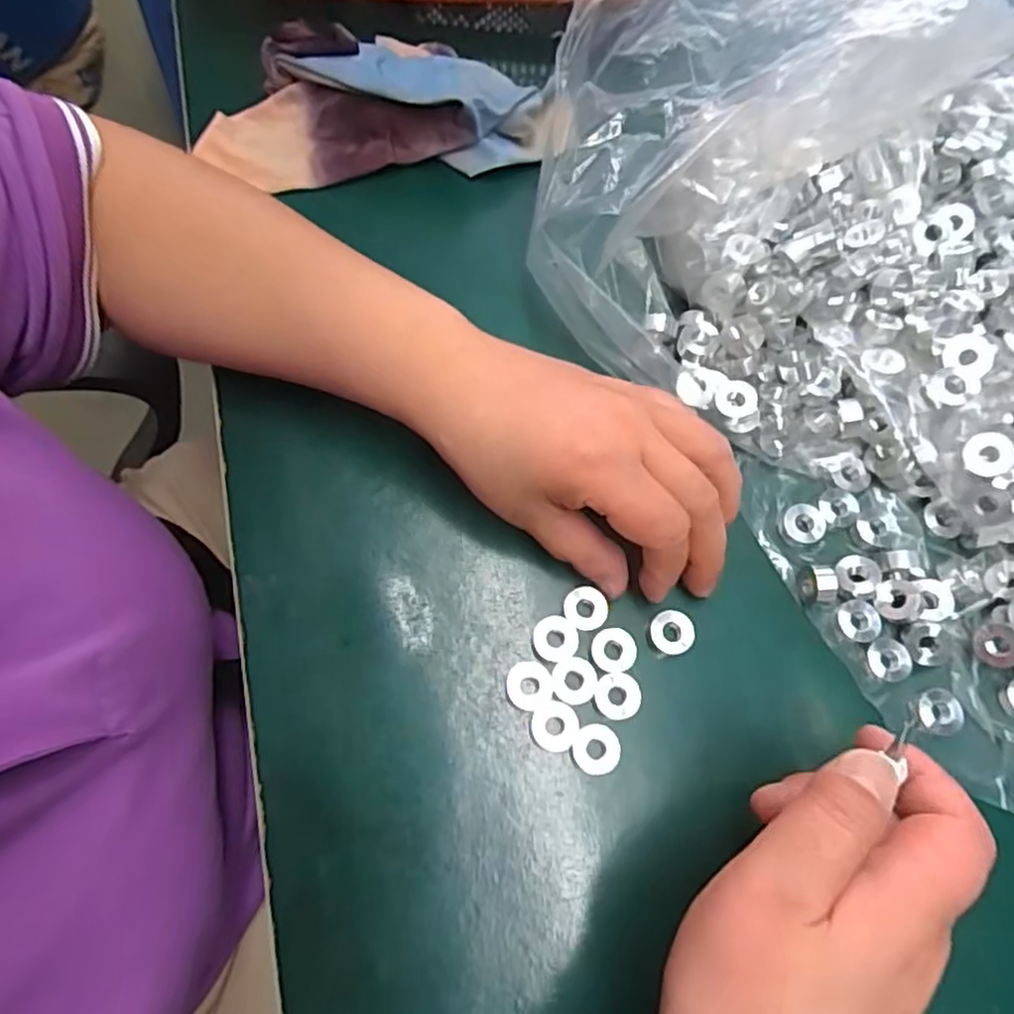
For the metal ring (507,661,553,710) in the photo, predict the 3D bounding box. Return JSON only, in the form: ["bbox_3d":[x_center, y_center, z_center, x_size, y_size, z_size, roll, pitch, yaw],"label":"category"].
[{"bbox_3d":[0.009,0.072,0.274,0.017,0.008,0.018,-3,71,-3],"label":"metal ring"}]

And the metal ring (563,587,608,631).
[{"bbox_3d":[0.032,0.042,0.283,0.018,0.004,0.016,33,73,9],"label":"metal ring"}]

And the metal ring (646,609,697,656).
[{"bbox_3d":[0.067,0.052,0.283,0.019,0.006,0.018,1,71,-2],"label":"metal ring"}]

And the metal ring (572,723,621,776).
[{"bbox_3d":[0.035,0.094,0.267,0.018,0.005,0.018,1,71,-2],"label":"metal ring"}]

